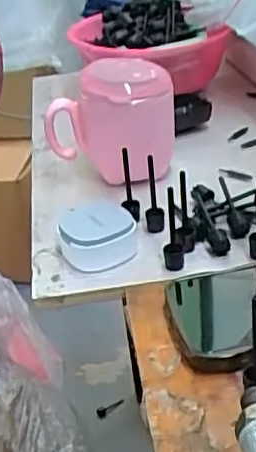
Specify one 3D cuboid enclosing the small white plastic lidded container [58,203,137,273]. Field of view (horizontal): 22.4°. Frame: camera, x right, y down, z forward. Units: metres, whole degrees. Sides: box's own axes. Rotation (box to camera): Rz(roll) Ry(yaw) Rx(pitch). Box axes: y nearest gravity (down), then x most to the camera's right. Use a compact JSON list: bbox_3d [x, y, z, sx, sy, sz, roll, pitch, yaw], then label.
[{"bbox_3d":[-0.022,0.008,0.478,0.055,0.032,0.050,-8,31,-2],"label":"small white plastic lidded container"}]

